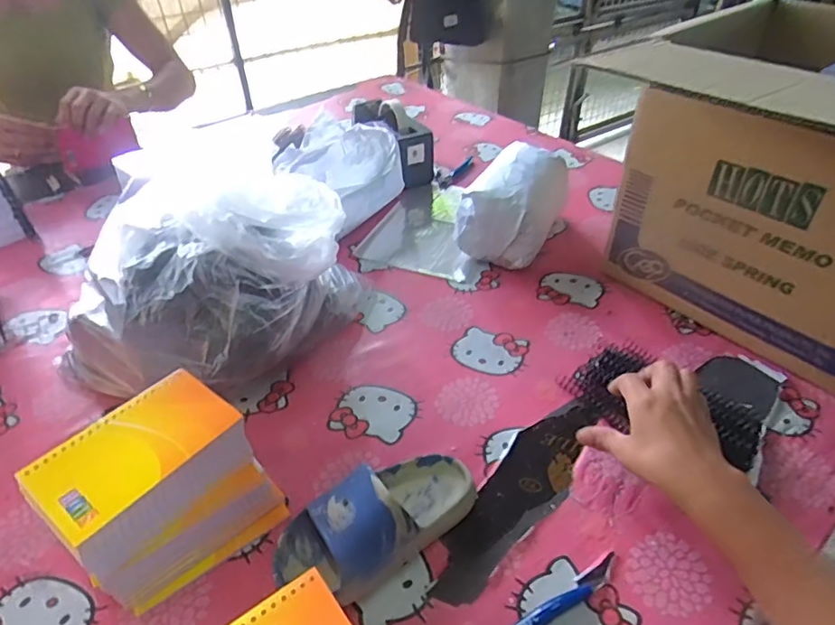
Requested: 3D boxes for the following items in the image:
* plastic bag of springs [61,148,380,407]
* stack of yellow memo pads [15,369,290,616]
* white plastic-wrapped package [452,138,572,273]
[{"bbox_3d":[-0.208,-0.040,0.587,0.213,0.193,0.260,15,42,17],"label":"plastic bag of springs"},{"bbox_3d":[-0.198,0.143,0.431,0.100,0.120,0.141,31,49,32],"label":"stack of yellow memo pads"},{"bbox_3d":[0.135,-0.148,0.770,0.113,0.107,0.174,18,43,20],"label":"white plastic-wrapped package"}]

